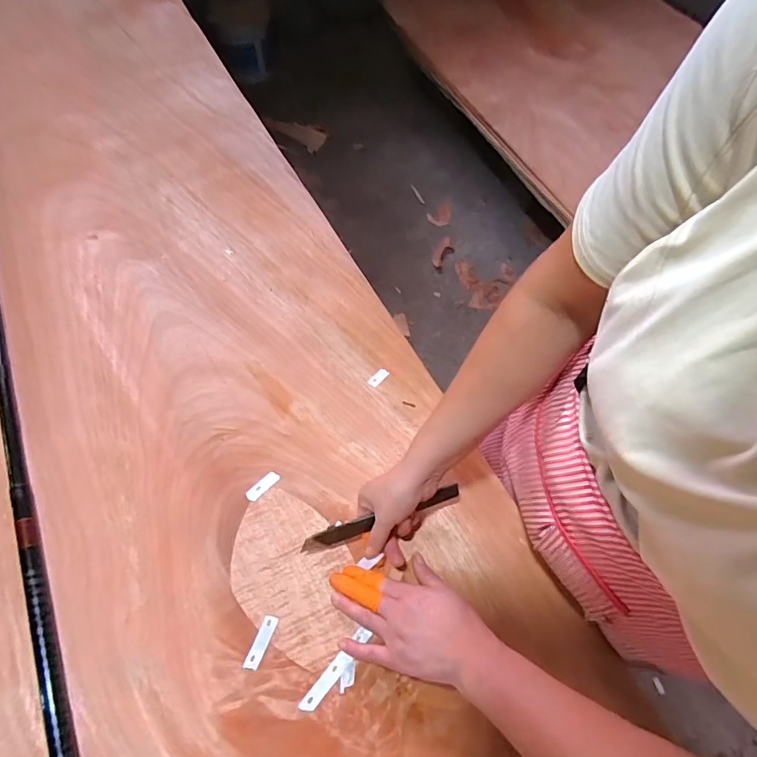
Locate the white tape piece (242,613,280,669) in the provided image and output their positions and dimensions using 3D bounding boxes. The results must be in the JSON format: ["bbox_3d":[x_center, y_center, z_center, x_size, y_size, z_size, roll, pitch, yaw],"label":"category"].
[{"bbox_3d":[-0.116,0.260,0.434,0.015,0.004,0.048,21,61,8],"label":"white tape piece"}]

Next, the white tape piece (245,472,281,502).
[{"bbox_3d":[-0.135,0.126,0.514,0.042,0.004,0.015,-38,69,-22],"label":"white tape piece"}]

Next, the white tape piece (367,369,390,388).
[{"bbox_3d":[0.000,-0.002,0.606,0.015,0.004,0.034,37,64,16],"label":"white tape piece"}]

